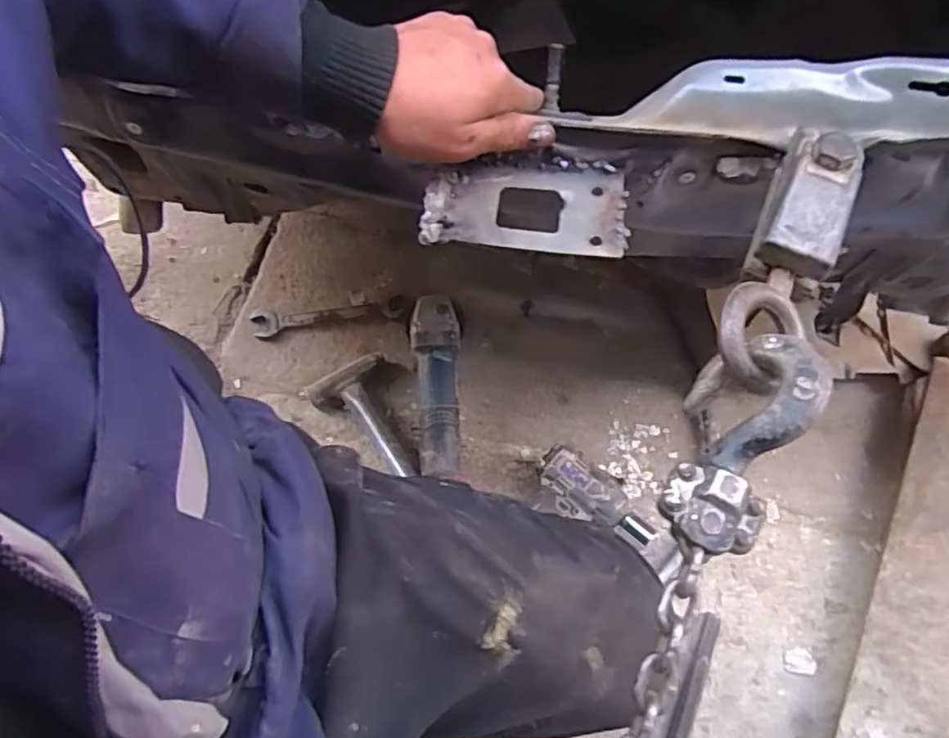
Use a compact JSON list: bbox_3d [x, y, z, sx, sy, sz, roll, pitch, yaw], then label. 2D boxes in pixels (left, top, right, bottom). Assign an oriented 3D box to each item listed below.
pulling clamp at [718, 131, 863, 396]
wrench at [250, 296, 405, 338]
[{"bbox_3d":[0.196,-0.071,0.399,0.048,0.034,0.188,24,74,11],"label":"pulling clamp"},{"bbox_3d":[-0.225,-0.083,0.981,0.232,0.007,0.041,-9,70,0],"label":"wrench"}]

